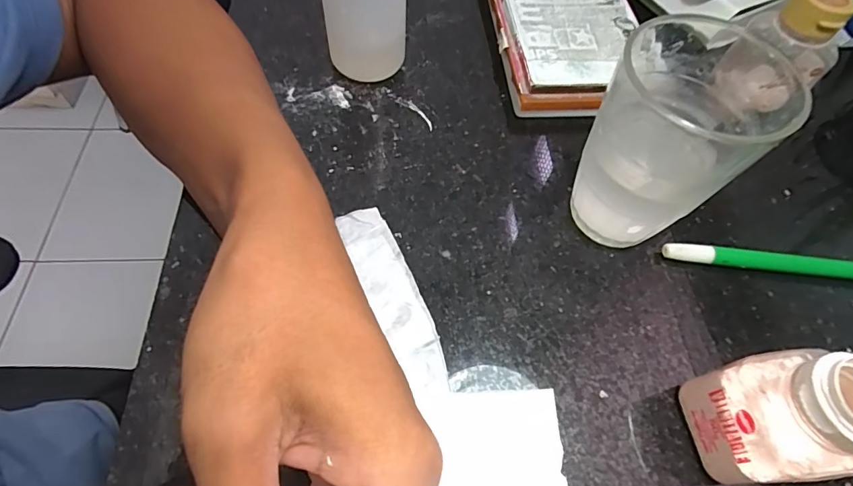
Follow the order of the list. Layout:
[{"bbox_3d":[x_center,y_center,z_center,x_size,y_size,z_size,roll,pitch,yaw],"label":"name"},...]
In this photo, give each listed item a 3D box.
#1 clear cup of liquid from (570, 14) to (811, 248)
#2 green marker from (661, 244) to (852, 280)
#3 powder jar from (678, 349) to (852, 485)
[{"bbox_3d":[0.106,-0.042,0.212,0.068,0.088,0.066,2,61,-3],"label":"clear cup of liquid"},{"bbox_3d":[0.192,0.012,0.232,0.142,0.012,0.009,7,60,0],"label":"green marker"},{"bbox_3d":[0.144,0.060,0.164,0.066,0.076,0.040,-5,61,-7],"label":"powder jar"}]

